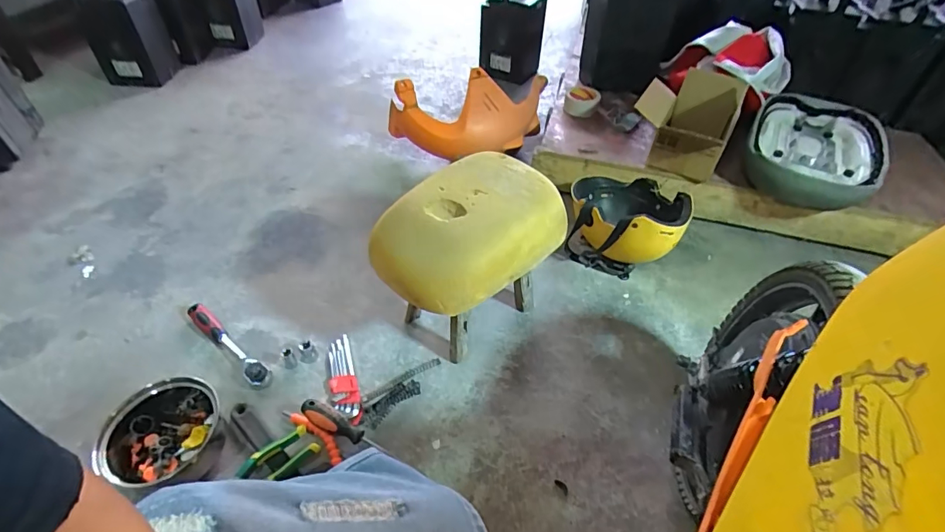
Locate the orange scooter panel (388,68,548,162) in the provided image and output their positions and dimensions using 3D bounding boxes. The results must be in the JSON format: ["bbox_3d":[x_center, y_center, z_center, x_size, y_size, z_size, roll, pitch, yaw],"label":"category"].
[{"bbox_3d":[0.012,-0.418,1.292,0.465,0.223,0.153,-11,49,-12],"label":"orange scooter panel"}]

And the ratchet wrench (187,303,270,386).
[{"bbox_3d":[-0.458,0.142,0.869,0.236,0.036,0.038,33,54,25],"label":"ratchet wrench"}]

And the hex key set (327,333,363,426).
[{"bbox_3d":[-0.233,0.198,0.830,0.048,0.018,0.177,-15,50,-15],"label":"hex key set"}]

